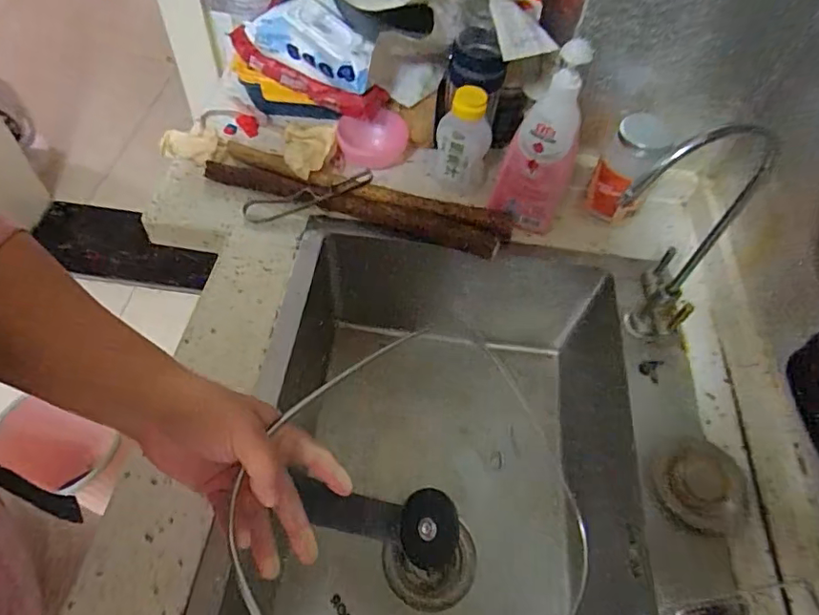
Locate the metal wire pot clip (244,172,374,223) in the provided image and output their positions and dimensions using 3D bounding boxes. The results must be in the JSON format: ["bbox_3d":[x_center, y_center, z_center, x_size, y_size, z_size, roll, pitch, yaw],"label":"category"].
[{"bbox_3d":[-0.125,-0.137,0.654,0.165,0.018,0.031,-16,55,2],"label":"metal wire pot clip"}]

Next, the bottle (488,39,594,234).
[{"bbox_3d":[0.149,-0.181,0.595,0.083,0.202,0.049,24,56,12],"label":"bottle"}]

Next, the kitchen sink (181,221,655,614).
[{"bbox_3d":[0.034,0.243,0.553,0.410,0.219,0.652,7,56,-2],"label":"kitchen sink"}]

